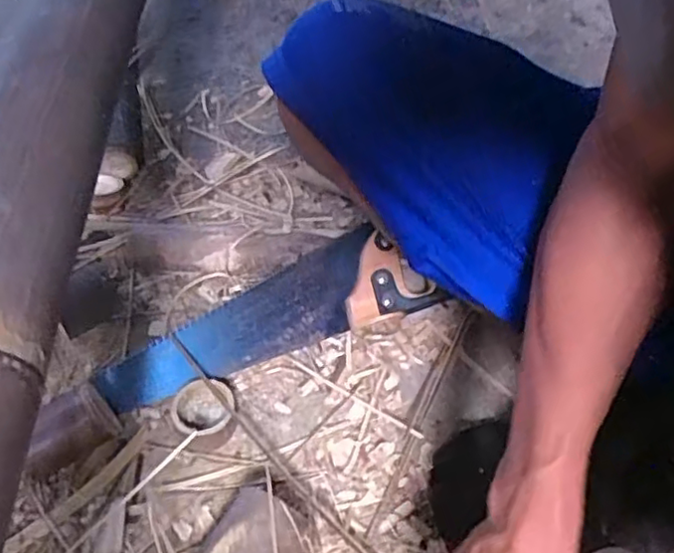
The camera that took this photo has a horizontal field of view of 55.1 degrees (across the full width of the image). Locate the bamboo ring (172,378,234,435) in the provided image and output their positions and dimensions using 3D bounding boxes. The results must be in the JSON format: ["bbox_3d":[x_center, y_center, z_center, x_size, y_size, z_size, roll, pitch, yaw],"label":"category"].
[{"bbox_3d":[-0.133,0.135,0.649,0.061,0.033,0.061,0,53,0],"label":"bamboo ring"}]

